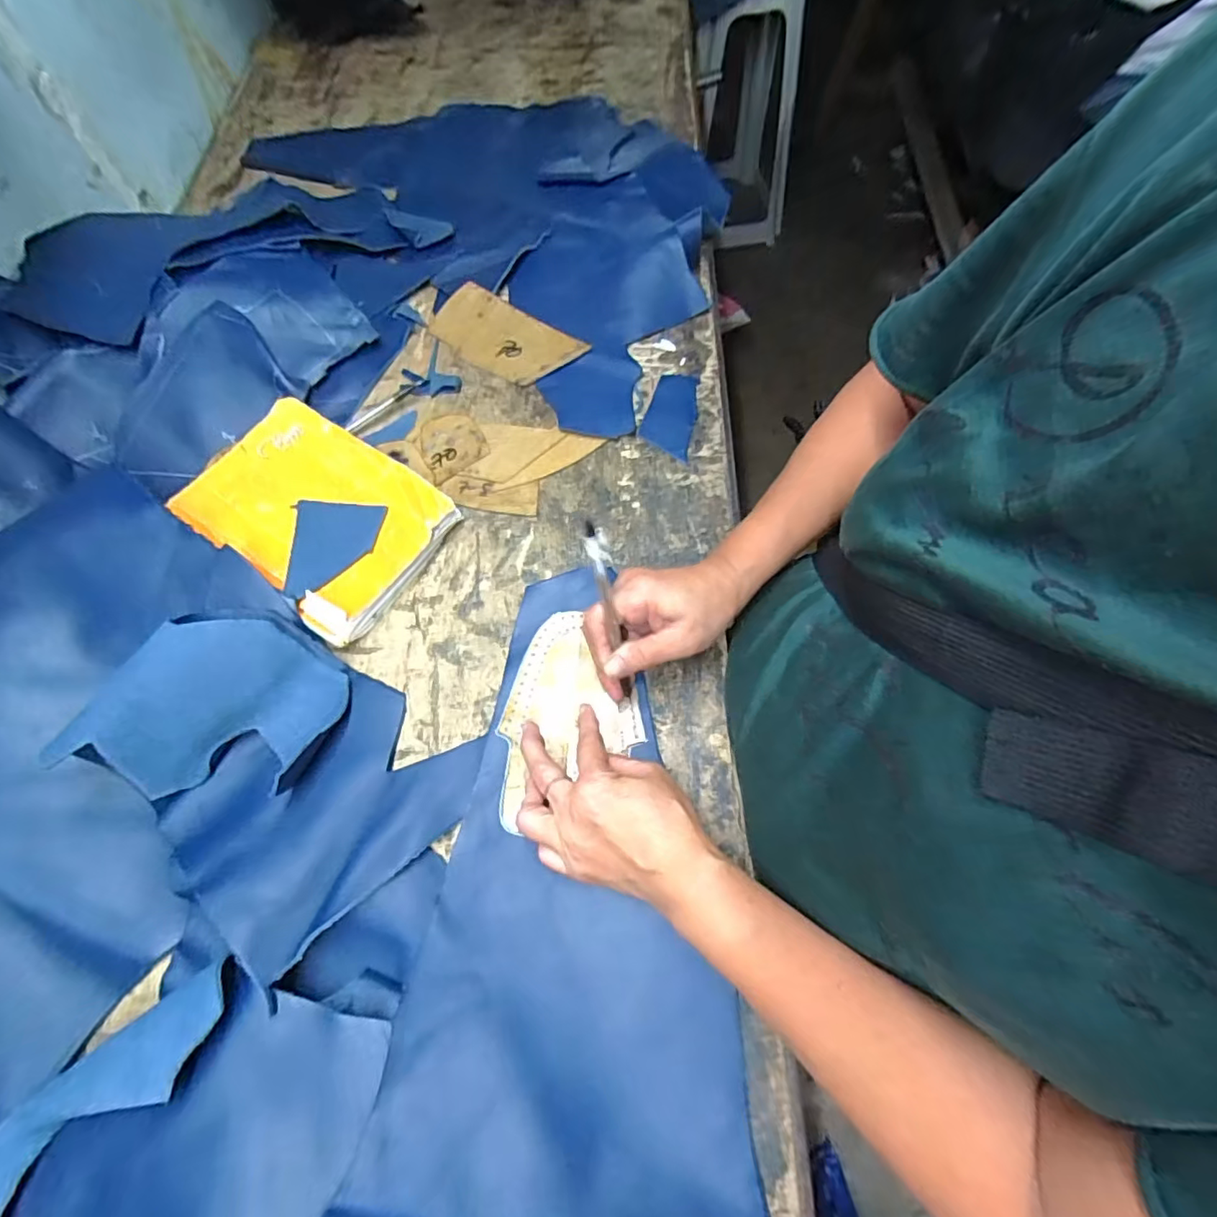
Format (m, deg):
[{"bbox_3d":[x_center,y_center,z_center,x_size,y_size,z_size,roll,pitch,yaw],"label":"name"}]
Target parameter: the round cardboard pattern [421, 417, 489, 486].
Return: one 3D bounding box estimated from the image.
[{"bbox_3d":[-0.140,-0.149,0.502,0.055,0.005,0.067,-22,68,-11],"label":"round cardboard pattern"}]

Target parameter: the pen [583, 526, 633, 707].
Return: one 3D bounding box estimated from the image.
[{"bbox_3d":[0.002,0.010,0.360,0.013,0.145,0.010,-17,36,-8],"label":"pen"}]

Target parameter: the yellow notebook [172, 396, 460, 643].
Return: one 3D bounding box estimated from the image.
[{"bbox_3d":[-0.237,-0.078,0.456,0.202,0.026,0.138,33,69,13],"label":"yellow notebook"}]

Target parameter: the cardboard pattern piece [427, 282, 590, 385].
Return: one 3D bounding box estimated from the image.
[{"bbox_3d":[-0.101,-0.266,0.548,0.145,0.010,0.077,36,81,12],"label":"cardboard pattern piece"}]

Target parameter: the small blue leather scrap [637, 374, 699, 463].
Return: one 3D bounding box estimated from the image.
[{"bbox_3d":[0.058,-0.181,0.514,0.046,0.004,0.096,13,66,5],"label":"small blue leather scrap"}]

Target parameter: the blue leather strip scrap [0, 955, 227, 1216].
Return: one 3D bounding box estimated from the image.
[{"bbox_3d":[-0.283,0.287,0.272,0.073,0.027,0.223,24,67,10],"label":"blue leather strip scrap"}]

